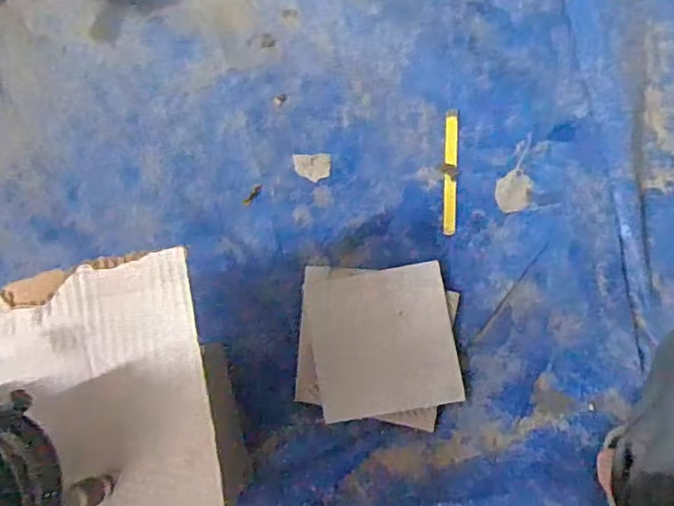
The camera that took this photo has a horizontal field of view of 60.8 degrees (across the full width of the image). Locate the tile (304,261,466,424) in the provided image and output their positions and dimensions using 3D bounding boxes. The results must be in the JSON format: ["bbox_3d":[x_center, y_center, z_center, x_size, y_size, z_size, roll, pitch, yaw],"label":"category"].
[{"bbox_3d":[0.049,0.094,0.608,0.145,0.017,0.147,-11,84,6],"label":"tile"}]

